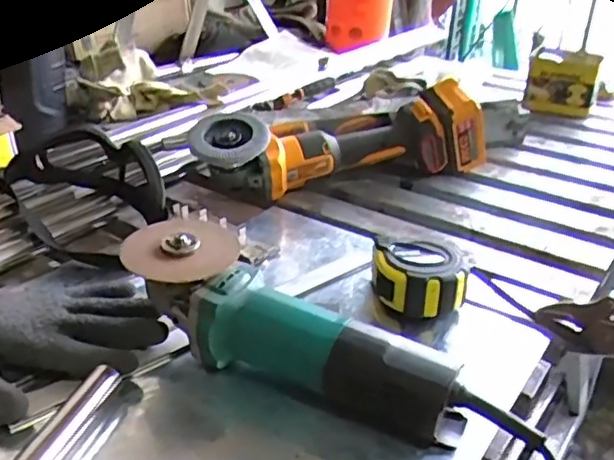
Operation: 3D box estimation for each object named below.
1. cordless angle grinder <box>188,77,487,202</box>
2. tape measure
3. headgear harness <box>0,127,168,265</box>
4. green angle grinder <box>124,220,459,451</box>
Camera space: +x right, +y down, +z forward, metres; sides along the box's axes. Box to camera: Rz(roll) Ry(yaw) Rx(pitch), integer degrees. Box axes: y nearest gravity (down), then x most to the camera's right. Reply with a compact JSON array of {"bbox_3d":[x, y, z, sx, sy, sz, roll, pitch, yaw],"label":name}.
[{"bbox_3d":[0.041,-0.125,0.797,0.378,0.115,0.127,-8,30,-17],"label":"cordless angle grinder"},{"bbox_3d":[0.102,0.046,0.568,0.085,0.052,0.068,6,29,9],"label":"tape measure"},{"bbox_3d":[-0.236,-0.038,0.659,0.137,0.092,0.150,-18,34,-31],"label":"headgear harness"},{"bbox_3d":[-0.012,0.071,0.476,0.270,0.086,0.075,13,31,21],"label":"green angle grinder"}]

